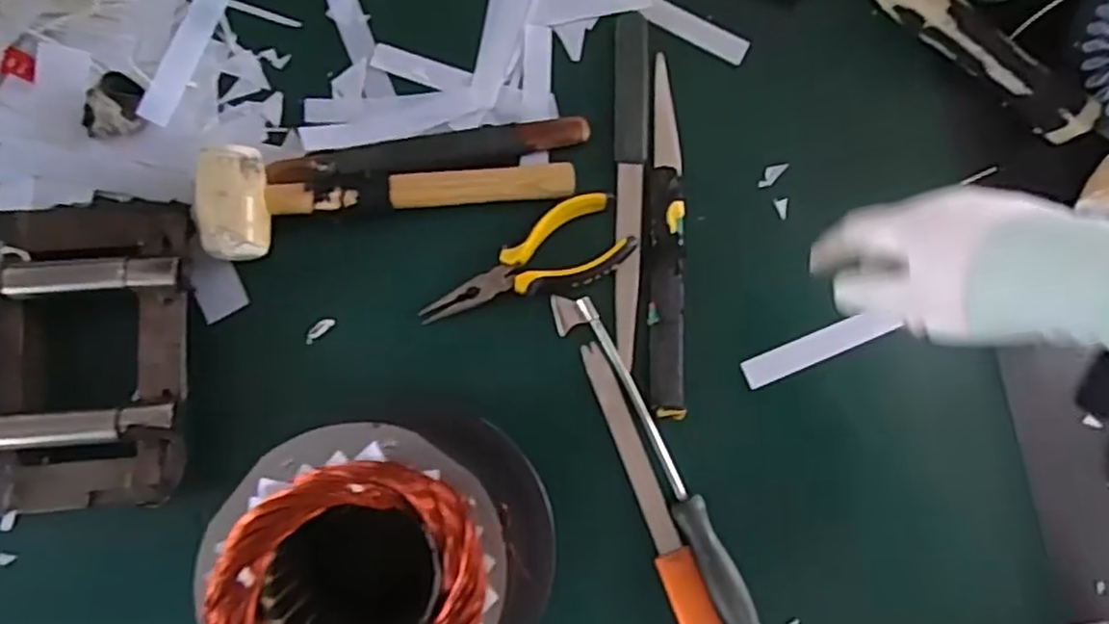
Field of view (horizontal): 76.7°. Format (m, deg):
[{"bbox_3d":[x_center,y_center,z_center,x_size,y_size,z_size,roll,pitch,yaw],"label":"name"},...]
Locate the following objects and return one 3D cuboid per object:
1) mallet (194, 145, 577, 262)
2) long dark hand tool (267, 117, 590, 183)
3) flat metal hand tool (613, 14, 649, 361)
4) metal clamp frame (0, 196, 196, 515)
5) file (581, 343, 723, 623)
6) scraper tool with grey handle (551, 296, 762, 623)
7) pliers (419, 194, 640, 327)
[{"bbox_3d":[-0.115,-0.089,0.488,0.259,0.038,0.080,-8,83,-5],"label":"mallet"},{"bbox_3d":[-0.087,-0.114,0.502,0.223,0.023,0.026,-9,83,-5],"label":"long dark hand tool"},{"bbox_3d":[0.056,-0.097,0.522,0.024,0.010,0.261,2,82,-4],"label":"flat metal hand tool"},{"bbox_3d":[-0.306,0.023,0.452,0.134,0.052,0.200,-1,82,-4],"label":"metal clamp frame"},{"bbox_3d":[0.073,0.148,0.476,0.028,0.014,0.263,-21,84,-7],"label":"file"},{"bbox_3d":[0.072,0.101,0.480,0.028,0.027,0.259,-28,85,-7],"label":"scraper tool with grey handle"},{"bbox_3d":[-0.018,-0.028,0.493,0.151,0.009,0.058,-33,86,-8],"label":"pliers"}]

